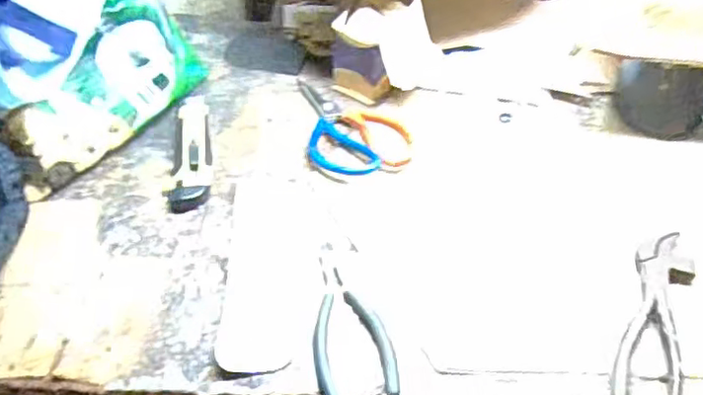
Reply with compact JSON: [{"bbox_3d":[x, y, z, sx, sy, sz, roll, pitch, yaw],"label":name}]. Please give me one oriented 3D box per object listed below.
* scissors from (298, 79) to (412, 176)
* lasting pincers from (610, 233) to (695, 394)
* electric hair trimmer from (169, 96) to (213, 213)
[{"bbox_3d":[-0.001,-0.082,0.651,0.099,0.009,0.163,-9,45,-9],"label":"scissors"},{"bbox_3d":[0.229,0.097,0.462,0.047,0.014,0.202,18,48,18],"label":"lasting pincers"},{"bbox_3d":[-0.157,-0.052,0.616,0.036,0.017,0.160,-5,45,-4],"label":"electric hair trimmer"}]

